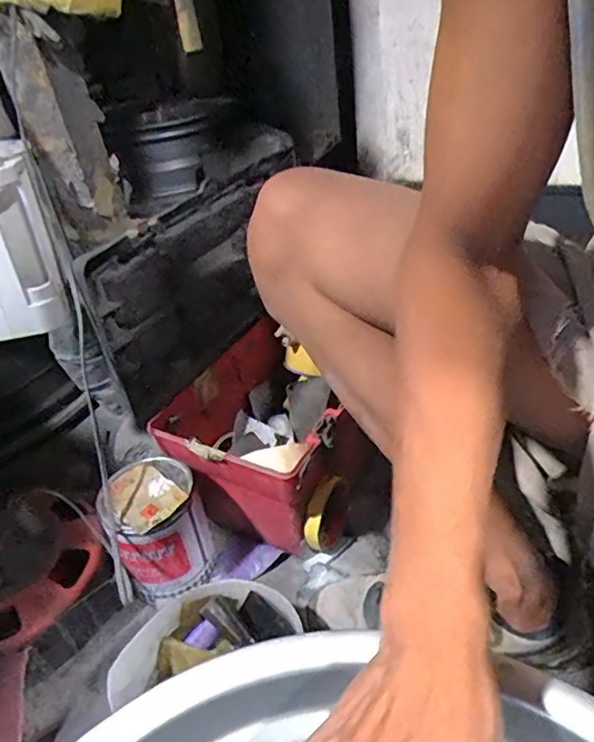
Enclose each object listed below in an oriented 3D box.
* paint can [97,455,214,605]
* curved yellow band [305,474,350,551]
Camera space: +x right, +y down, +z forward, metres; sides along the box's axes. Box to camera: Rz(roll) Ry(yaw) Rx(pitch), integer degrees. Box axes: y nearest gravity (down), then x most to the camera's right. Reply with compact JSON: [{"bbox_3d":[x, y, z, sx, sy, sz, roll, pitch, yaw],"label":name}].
[{"bbox_3d":[-0.149,0.172,0.615,0.094,0.125,0.093,-5,35,3],"label":"paint can"},{"bbox_3d":[0.038,0.163,0.655,0.023,0.075,0.089,13,40,26],"label":"curved yellow band"}]

